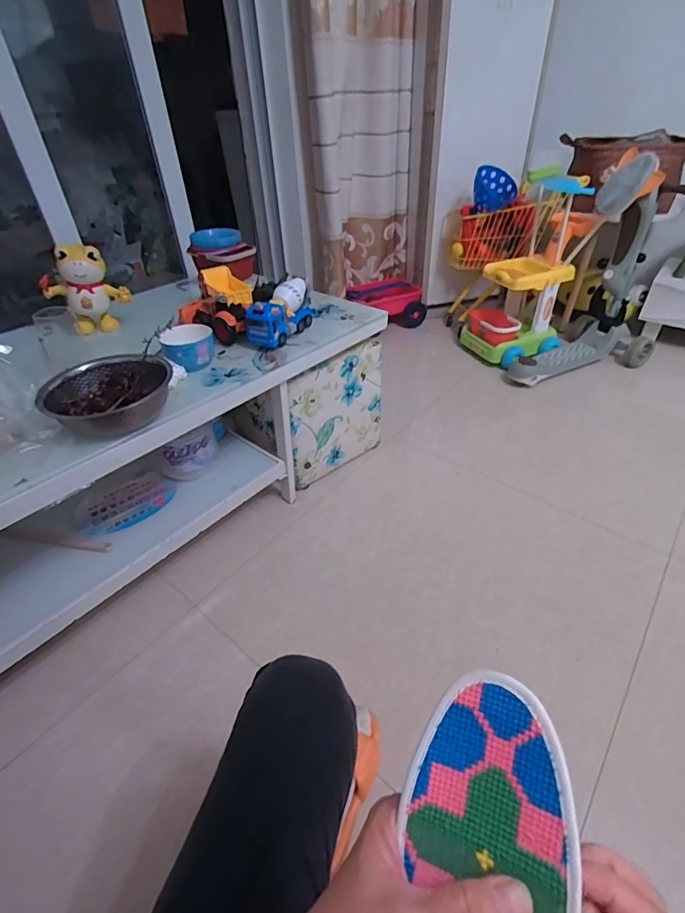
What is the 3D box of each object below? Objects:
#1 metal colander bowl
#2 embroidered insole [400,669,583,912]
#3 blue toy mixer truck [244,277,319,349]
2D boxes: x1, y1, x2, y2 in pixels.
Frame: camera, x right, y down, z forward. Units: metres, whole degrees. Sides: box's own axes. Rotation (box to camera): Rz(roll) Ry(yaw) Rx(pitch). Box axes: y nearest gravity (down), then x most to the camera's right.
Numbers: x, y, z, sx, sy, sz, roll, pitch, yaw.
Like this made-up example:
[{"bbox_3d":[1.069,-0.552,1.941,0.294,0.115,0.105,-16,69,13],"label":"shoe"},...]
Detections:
[{"bbox_3d":[-0.411,-0.115,0.776,0.201,0.068,0.188,-2,40,1],"label":"metal colander bowl"},{"bbox_3d":[0.054,0.211,0.182,0.069,0.006,0.221,3,74,25],"label":"embroidered insole"},{"bbox_3d":[-0.140,-0.346,1.047,0.076,0.102,0.217,17,44,23],"label":"blue toy mixer truck"}]

